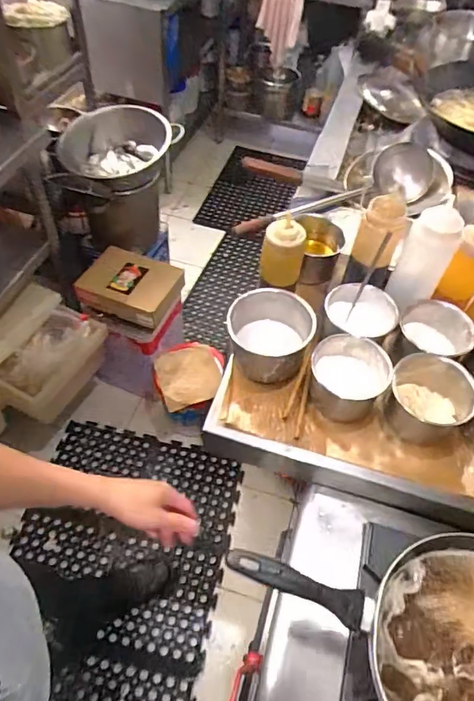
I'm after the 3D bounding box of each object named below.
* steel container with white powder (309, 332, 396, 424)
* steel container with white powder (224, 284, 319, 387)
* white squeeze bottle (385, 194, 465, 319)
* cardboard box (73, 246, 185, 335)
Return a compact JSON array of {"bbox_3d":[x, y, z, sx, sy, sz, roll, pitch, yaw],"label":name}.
[{"bbox_3d":[0.175,0.043,0.742,0.120,0.088,0.110,25,55,14],"label":"steel container with white powder"},{"bbox_3d":[0.053,-0.023,0.785,0.141,0.094,0.132,8,53,2],"label":"steel container with white powder"},{"bbox_3d":[0.307,-0.151,0.770,0.078,0.179,0.065,35,58,20],"label":"white squeeze bottle"},{"bbox_3d":[-0.318,-0.198,1.435,0.279,0.088,0.207,20,54,10],"label":"cardboard box"}]

